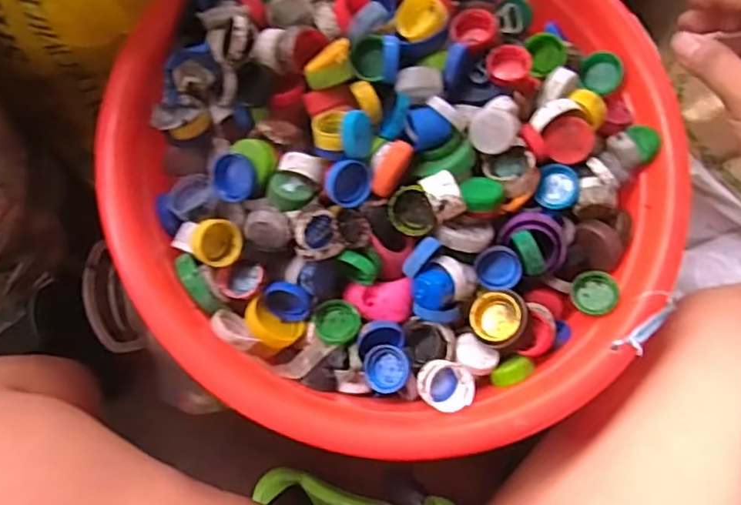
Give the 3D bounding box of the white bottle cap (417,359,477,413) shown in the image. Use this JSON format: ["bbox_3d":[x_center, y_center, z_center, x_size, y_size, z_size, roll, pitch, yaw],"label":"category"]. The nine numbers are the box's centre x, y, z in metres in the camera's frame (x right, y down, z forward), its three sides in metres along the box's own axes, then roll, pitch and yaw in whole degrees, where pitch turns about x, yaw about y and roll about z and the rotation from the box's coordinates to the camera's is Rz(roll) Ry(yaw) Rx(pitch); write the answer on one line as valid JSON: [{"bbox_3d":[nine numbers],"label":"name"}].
[{"bbox_3d":[0.049,0.087,0.400,0.035,0.022,0.030,12,82,-5],"label":"white bottle cap"}]

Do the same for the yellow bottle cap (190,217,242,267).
[{"bbox_3d":[-0.101,-0.006,0.404,0.031,0.015,0.031,-7,103,-31],"label":"yellow bottle cap"}]

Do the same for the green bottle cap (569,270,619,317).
[{"bbox_3d":[0.155,0.028,0.424,0.031,0.007,0.031,-10,59,17],"label":"green bottle cap"}]

